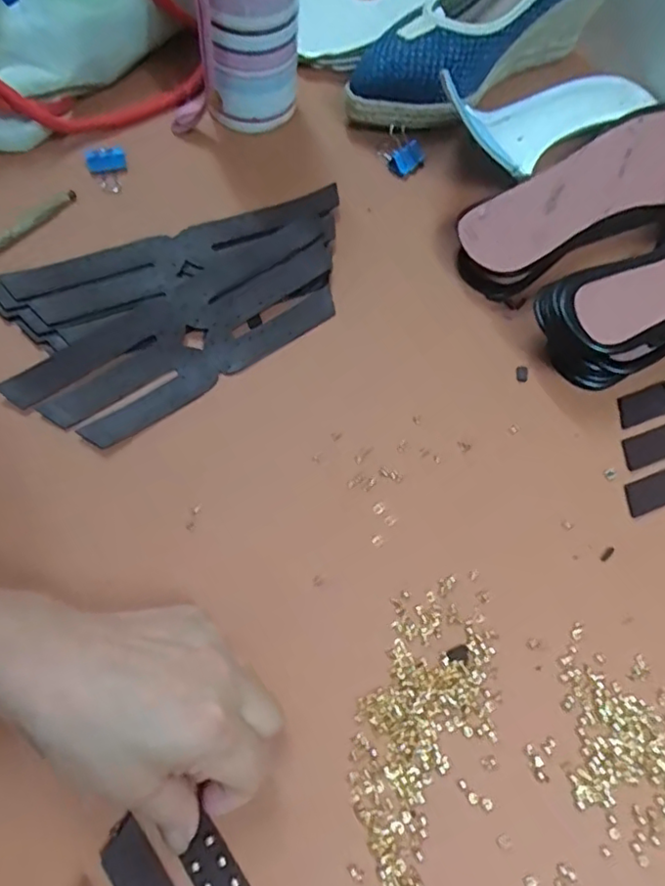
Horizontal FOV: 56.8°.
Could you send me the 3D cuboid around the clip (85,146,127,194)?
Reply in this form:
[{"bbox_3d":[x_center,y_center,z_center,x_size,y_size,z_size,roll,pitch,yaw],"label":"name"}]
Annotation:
[{"bbox_3d":[-0.157,-0.192,0.432,0.026,0.017,0.028,-18,69,-10],"label":"clip"}]

